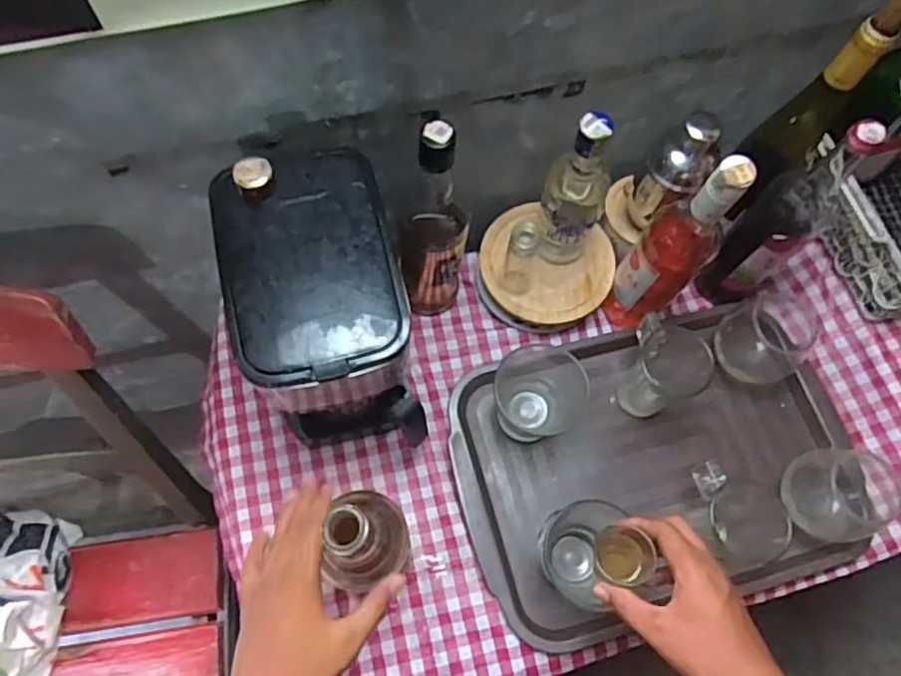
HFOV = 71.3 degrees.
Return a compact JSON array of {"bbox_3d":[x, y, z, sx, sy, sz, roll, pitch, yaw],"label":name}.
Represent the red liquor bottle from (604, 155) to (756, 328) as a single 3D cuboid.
[{"bbox_3d":[0.226,-0.089,0.637,0.065,0.273,0.063,1,68,-3],"label":"red liquor bottle"}]

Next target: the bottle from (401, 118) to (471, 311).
[{"bbox_3d":[-0.016,-0.110,0.631,0.068,0.282,0.061,3,68,-2],"label":"bottle"}]

